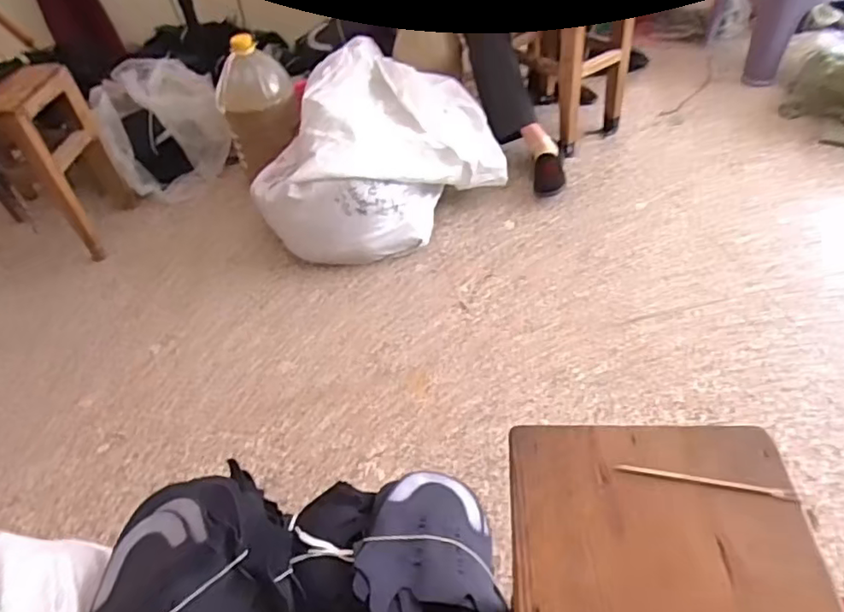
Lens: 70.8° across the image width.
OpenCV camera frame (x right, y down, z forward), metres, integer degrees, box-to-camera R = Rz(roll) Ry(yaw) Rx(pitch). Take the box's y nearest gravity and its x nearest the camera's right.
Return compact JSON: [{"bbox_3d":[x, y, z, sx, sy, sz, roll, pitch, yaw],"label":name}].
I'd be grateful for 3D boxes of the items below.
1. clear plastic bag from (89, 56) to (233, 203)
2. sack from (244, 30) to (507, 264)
[{"bbox_3d":[-0.742,-0.518,1.730,0.312,0.293,0.335,-23,45,-15],"label":"clear plastic bag"},{"bbox_3d":[-0.080,-0.360,1.474,0.492,0.285,0.604,16,48,23],"label":"sack"}]

